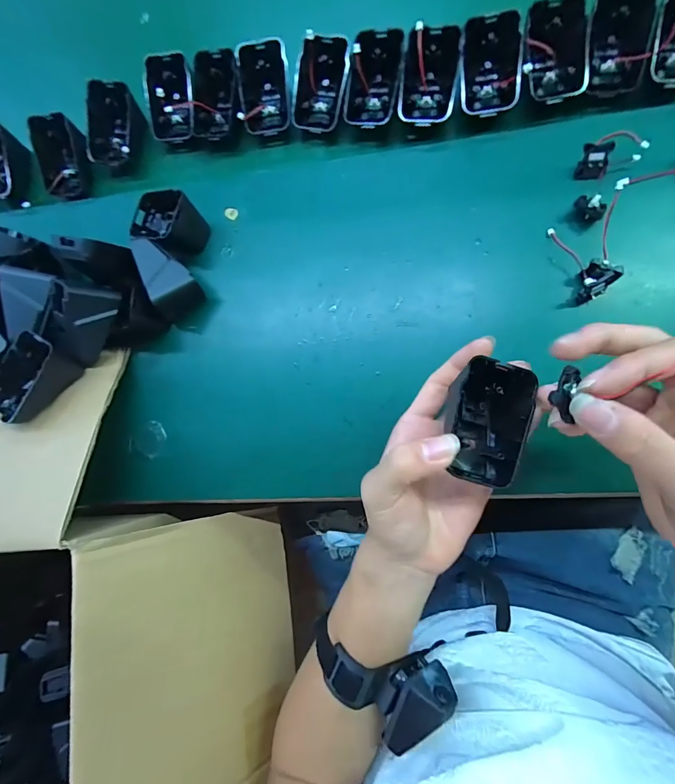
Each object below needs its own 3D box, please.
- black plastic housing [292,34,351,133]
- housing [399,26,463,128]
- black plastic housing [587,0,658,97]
[{"bbox_3d":[-0.016,-0.271,0.330,0.043,0.015,0.069,12,116,0],"label":"black plastic housing"},{"bbox_3d":[0.079,-0.265,0.316,0.045,0.027,0.069,8,102,16],"label":"housing"},{"bbox_3d":[0.220,-0.276,0.295,0.044,0.021,0.070,-1,112,8],"label":"black plastic housing"}]

